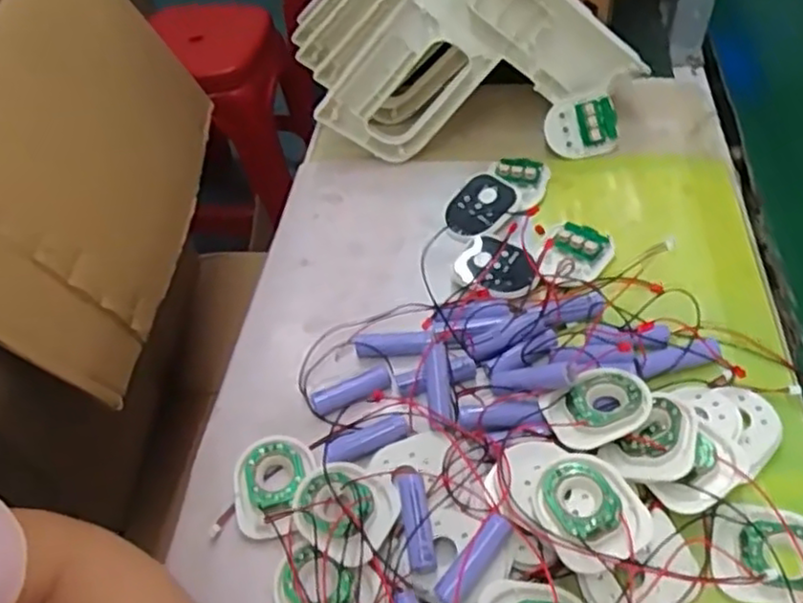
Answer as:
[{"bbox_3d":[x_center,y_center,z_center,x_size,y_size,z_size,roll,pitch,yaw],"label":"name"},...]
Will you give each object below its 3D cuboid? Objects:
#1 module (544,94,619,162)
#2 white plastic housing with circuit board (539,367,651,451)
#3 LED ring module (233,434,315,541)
[{"bbox_3d":[0.143,-0.136,0.544,0.058,0.045,0.010,-16,17,-7],"label":"module"},{"bbox_3d":[0.106,0.056,0.375,0.058,0.006,0.041,-21,50,-10],"label":"white plastic housing with circuit board"},{"bbox_3d":[-0.075,0.103,0.390,0.042,0.010,0.060,9,54,12],"label":"LED ring module"}]

